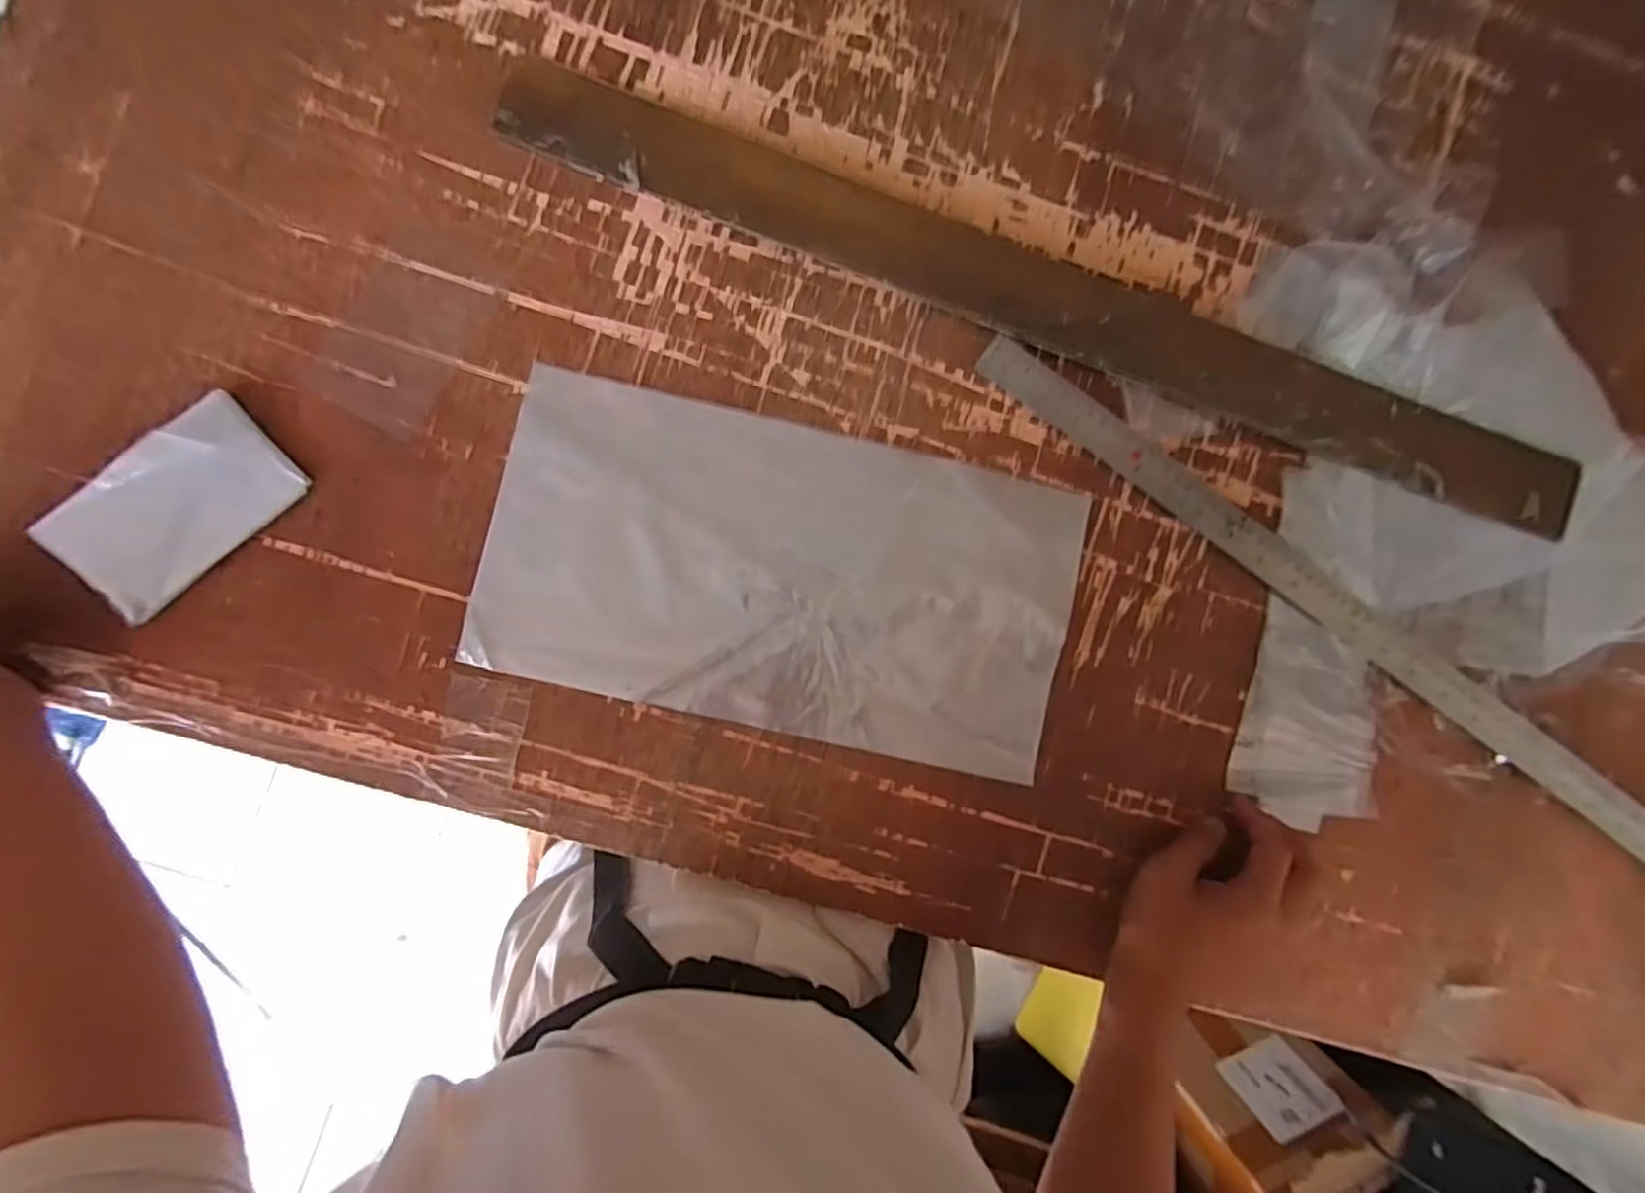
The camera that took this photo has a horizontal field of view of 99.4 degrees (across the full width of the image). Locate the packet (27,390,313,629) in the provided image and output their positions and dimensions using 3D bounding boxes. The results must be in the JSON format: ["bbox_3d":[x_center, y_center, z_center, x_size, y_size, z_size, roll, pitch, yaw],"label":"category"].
[{"bbox_3d":[-0.368,-0.050,0.398,0.125,0.019,0.072,-42,92,-6],"label":"packet"}]

